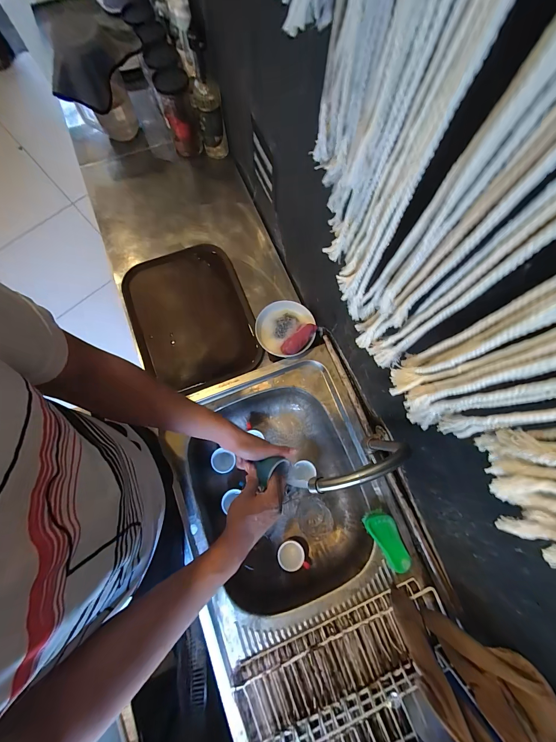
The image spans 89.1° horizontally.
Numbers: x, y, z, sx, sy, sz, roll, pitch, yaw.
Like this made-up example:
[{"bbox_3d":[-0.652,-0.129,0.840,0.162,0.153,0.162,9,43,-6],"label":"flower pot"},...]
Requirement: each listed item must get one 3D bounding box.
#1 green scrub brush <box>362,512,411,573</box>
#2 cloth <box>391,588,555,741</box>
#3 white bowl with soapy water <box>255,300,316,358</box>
[{"bbox_3d":[0.241,0.366,0.618,0.060,0.039,0.126,-32,78,-8],"label":"green scrub brush"},{"bbox_3d":[0.282,0.468,0.454,0.118,0.233,0.110,12,76,3],"label":"cloth"},{"bbox_3d":[0.020,-0.103,0.728,0.146,0.053,0.140,0,76,0],"label":"white bowl with soapy water"}]

